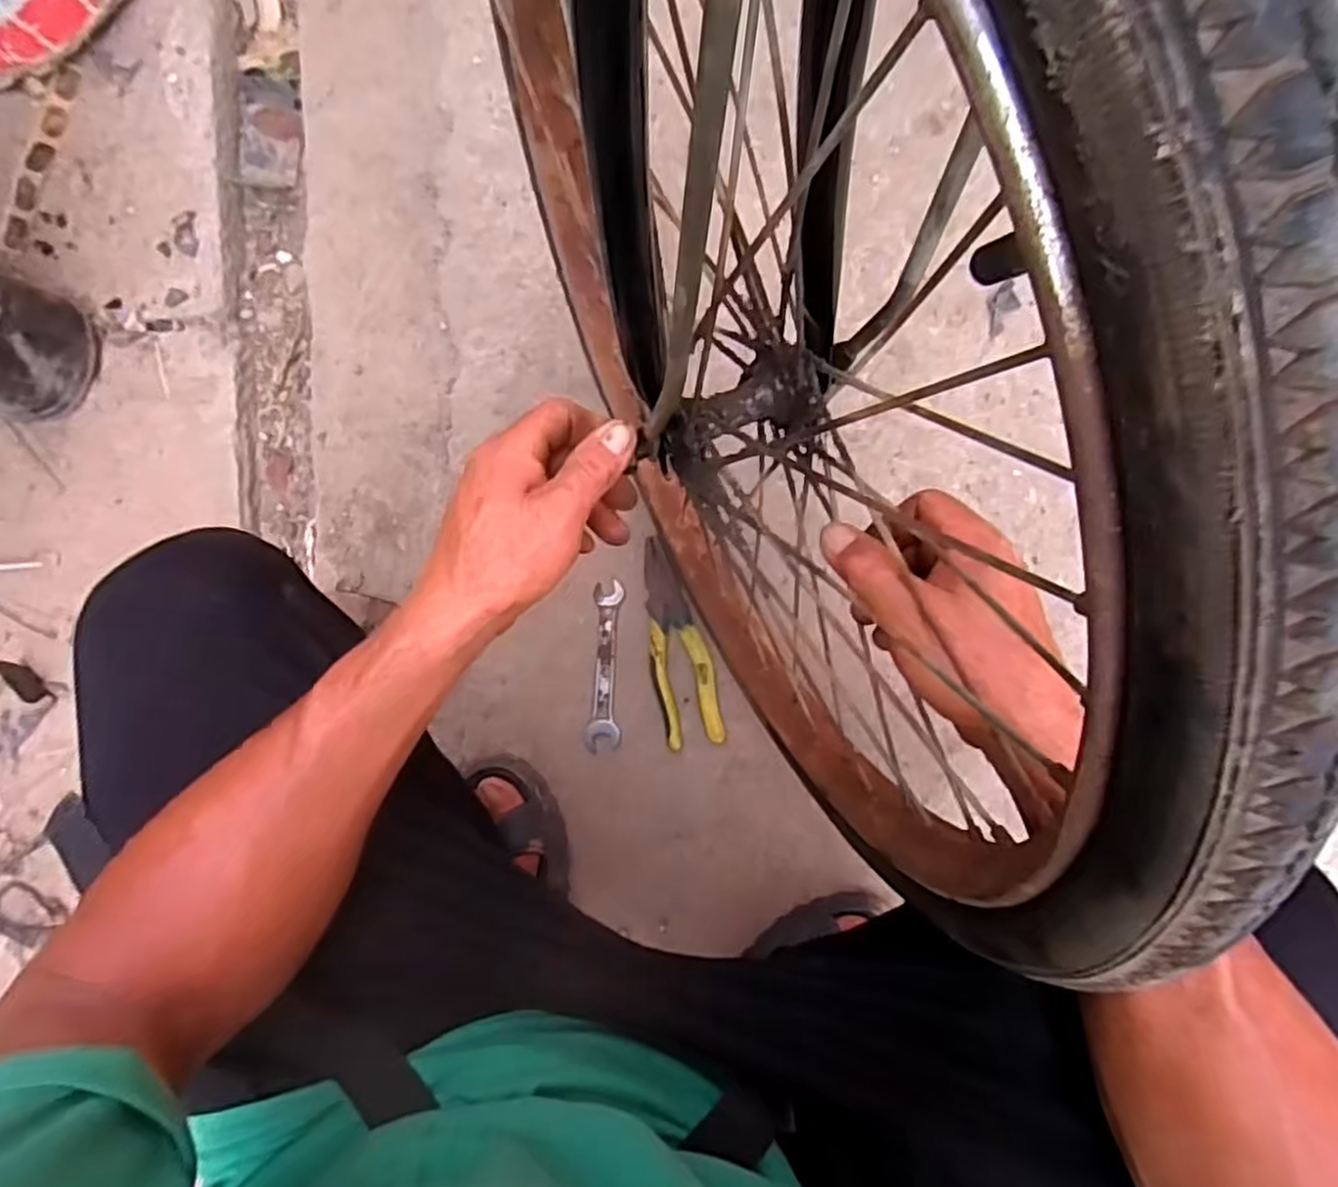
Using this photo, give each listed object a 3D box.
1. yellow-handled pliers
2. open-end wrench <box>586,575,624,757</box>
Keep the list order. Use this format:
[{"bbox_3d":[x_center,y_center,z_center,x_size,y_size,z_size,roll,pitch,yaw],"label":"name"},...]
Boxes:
[{"bbox_3d":[0.008,0.046,0.686,0.056,0.020,0.190,-10,90,8],"label":"yellow-handled pliers"},{"bbox_3d":[-0.060,0.070,0.705,0.031,0.007,0.158,4,91,8],"label":"open-end wrench"}]

